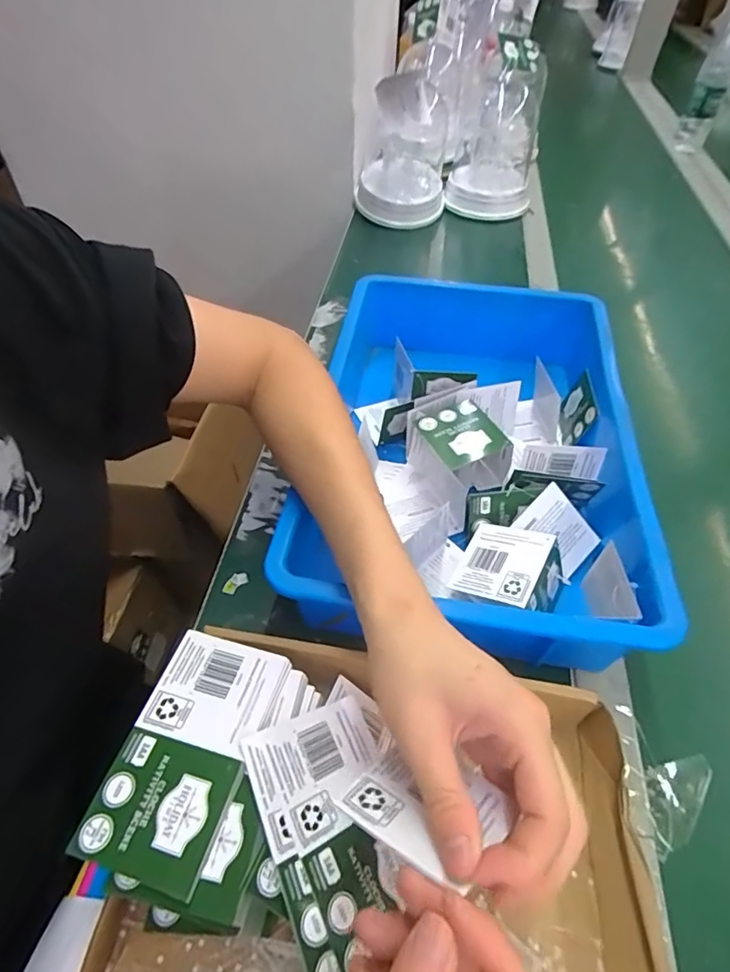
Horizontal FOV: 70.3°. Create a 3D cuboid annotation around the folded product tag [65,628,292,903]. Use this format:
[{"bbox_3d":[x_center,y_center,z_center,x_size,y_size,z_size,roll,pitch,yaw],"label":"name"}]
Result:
[{"bbox_3d":[-0.101,0.149,0.297,0.071,0.010,0.125,14,52,10],"label":"folded product tag"}]

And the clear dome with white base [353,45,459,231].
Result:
[{"bbox_3d":[0.064,-0.566,0.862,0.151,0.197,0.186,4,51,2],"label":"clear dome with white base"}]

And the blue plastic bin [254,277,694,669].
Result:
[{"bbox_3d":[0.092,-0.041,0.502,0.288,0.116,0.422,6,51,3],"label":"blue plastic bin"}]

